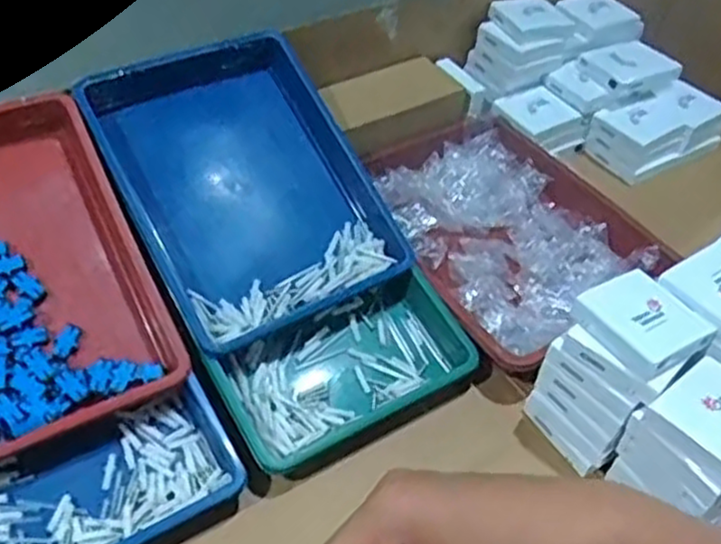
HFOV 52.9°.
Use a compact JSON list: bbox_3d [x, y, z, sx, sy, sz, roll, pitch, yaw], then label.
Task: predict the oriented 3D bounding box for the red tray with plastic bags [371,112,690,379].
[{"bbox_3d":[0.155,-0.050,0.840,0.264,0.058,0.335,-26,52,-27],"label":"red tray with plastic bags"}]

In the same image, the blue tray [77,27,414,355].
[{"bbox_3d":[-0.122,-0.100,0.745,0.242,0.060,0.330,-24,72,-25],"label":"blue tray"}]

